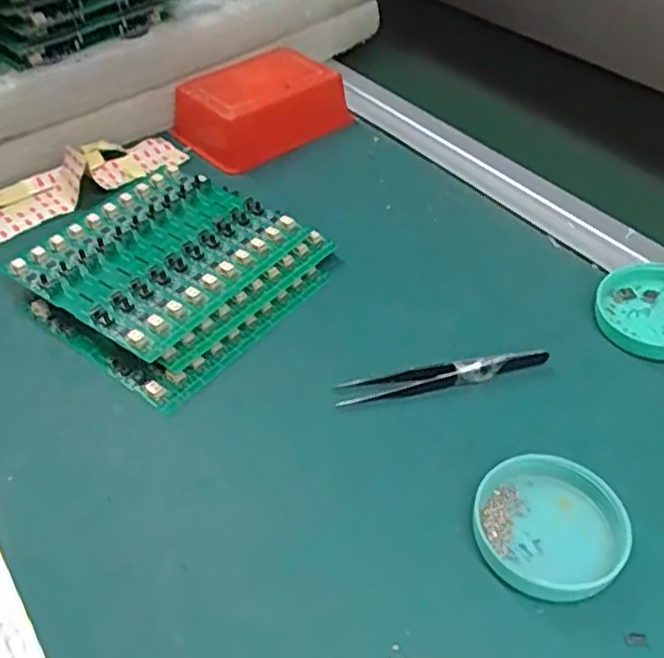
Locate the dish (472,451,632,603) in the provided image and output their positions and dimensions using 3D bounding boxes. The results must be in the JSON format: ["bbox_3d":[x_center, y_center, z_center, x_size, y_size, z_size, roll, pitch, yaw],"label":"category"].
[{"bbox_3d":[0.096,0.087,0.303,0.063,0.017,0.062,-2,45,2],"label":"dish"}]

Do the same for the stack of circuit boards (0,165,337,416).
[{"bbox_3d":[-0.098,-0.038,0.426,0.143,0.029,0.150,27,52,27],"label":"stack of circuit boards"}]

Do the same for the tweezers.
[{"bbox_3d":[0.060,0.024,0.369,0.114,0.010,0.016,-10,45,-7],"label":"tweezers"}]

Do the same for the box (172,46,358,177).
[{"bbox_3d":[-0.061,-0.187,0.560,0.128,0.046,0.098,-33,52,-27],"label":"box"}]

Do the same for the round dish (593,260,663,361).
[{"bbox_3d":[0.188,-0.013,0.397,0.065,0.020,0.065,-2,45,2],"label":"round dish"}]

